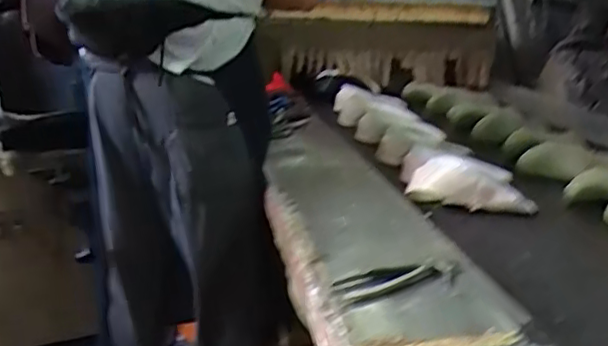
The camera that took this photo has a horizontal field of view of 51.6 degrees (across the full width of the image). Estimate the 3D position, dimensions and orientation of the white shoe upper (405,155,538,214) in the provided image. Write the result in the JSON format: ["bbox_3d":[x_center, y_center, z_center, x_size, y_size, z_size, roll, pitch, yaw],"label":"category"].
[{"bbox_3d":[0.327,0.024,1.217,0.238,0.097,0.077,4,18,4],"label":"white shoe upper"}]

